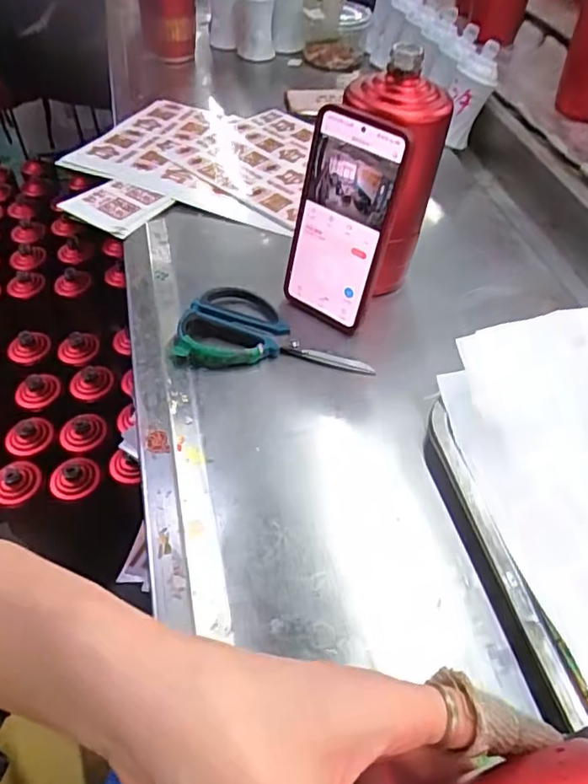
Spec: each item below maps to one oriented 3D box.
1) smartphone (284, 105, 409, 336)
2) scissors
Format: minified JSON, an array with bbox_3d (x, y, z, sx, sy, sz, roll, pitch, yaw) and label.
[{"bbox_3d":[0.034,-0.135,0.481,0.083,0.166,0.010,31,40,23],"label":"smartphone"},{"bbox_3d":[-0.015,-0.054,0.503,0.159,0.014,0.092,4,49,3],"label":"scissors"}]

